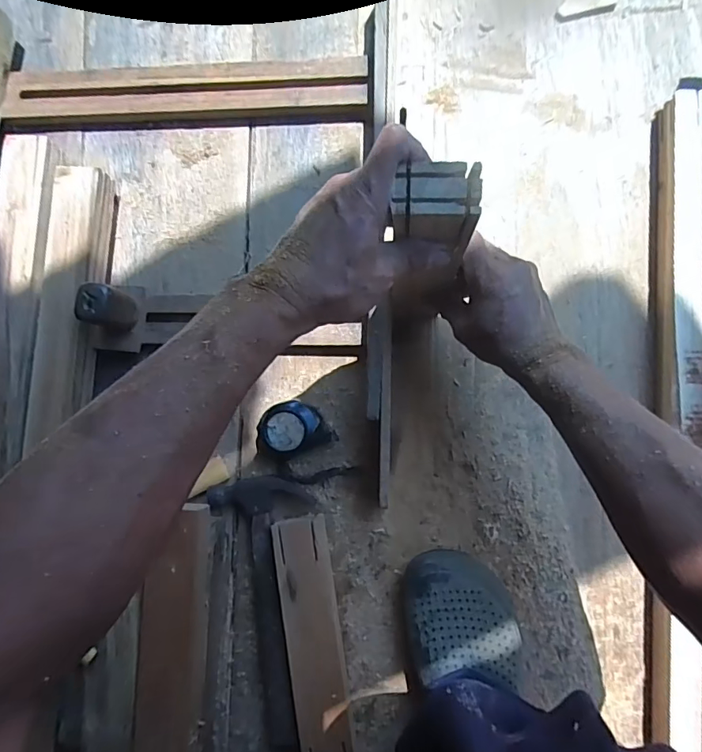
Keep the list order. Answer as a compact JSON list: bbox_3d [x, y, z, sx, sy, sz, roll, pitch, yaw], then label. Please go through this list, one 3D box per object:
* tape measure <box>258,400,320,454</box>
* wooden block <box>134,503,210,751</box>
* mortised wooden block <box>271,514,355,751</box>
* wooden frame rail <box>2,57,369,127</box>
[{"bbox_3d":[-0.065,0.054,0.501,0.052,0.041,0.059,42,89,7],"label":"tape measure"},{"bbox_3d":[-0.174,0.256,0.463,0.053,0.035,0.259,2,88,6],"label":"wooden block"},{"bbox_3d":[-0.037,0.273,0.481,0.050,0.031,0.249,-9,84,3],"label":"mortised wooden block"},{"bbox_3d":[-0.193,-0.330,0.555,0.420,0.021,0.063,0,85,4],"label":"wooden frame rail"}]

